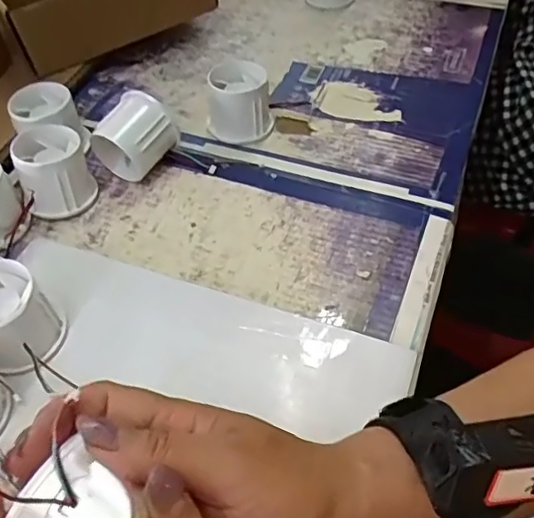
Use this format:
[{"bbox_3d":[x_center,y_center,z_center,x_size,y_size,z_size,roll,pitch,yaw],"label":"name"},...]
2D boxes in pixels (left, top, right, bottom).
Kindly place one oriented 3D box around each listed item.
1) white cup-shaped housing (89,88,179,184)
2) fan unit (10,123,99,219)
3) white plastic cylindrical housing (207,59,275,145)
[{"bbox_3d":[-0.109,-0.097,0.462,0.062,0.057,0.053,30,57,25],"label":"white cup-shaped housing"},{"bbox_3d":[-0.167,-0.069,0.450,0.051,0.054,0.057,-10,50,-5],"label":"fan unit"},{"bbox_3d":[-0.024,-0.137,0.498,0.056,0.051,0.055,-2,50,2],"label":"white plastic cylindrical housing"}]

